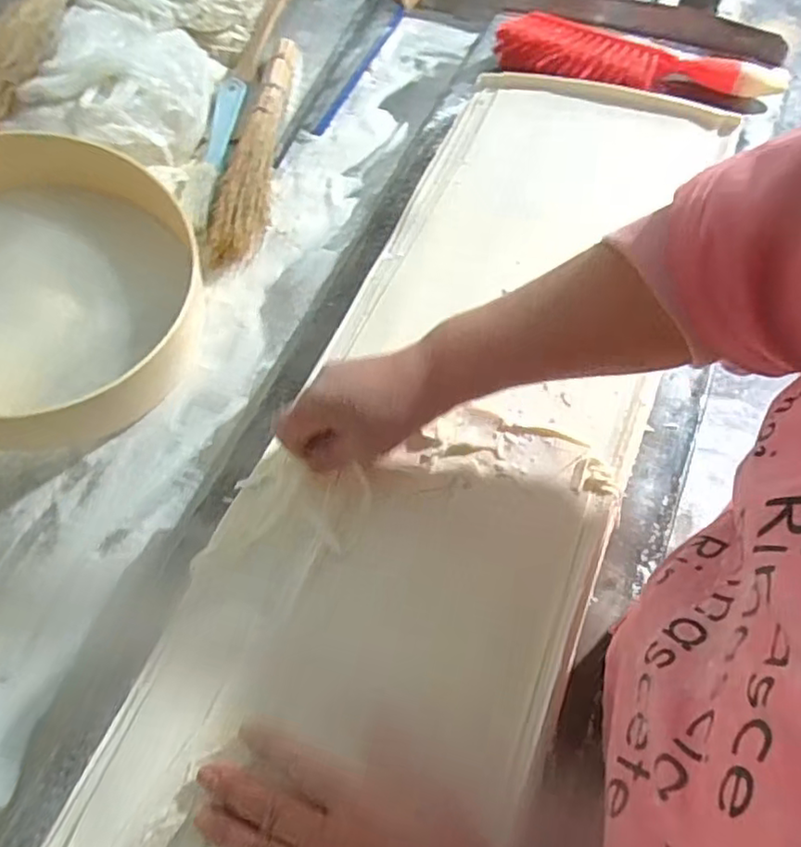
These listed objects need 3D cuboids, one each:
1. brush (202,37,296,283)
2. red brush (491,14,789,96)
[{"bbox_3d":[-0.167,-0.304,0.716,0.058,0.047,0.322,3,64,5],"label":"brush"},{"bbox_3d":[0.263,-0.407,0.716,0.327,0.036,0.077,16,66,11],"label":"red brush"}]

